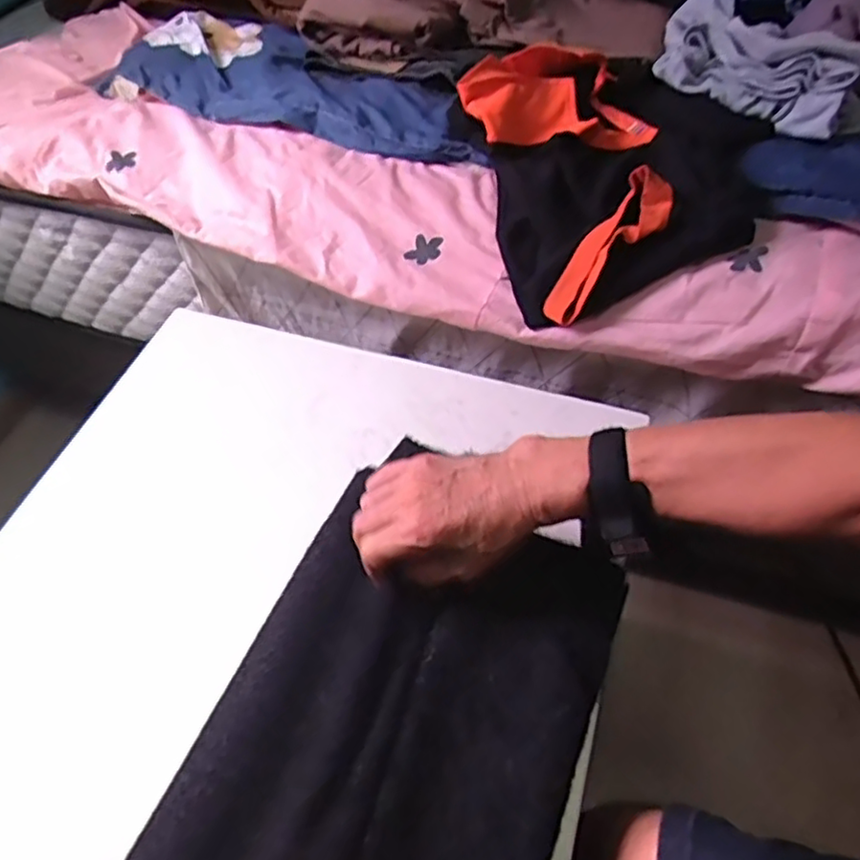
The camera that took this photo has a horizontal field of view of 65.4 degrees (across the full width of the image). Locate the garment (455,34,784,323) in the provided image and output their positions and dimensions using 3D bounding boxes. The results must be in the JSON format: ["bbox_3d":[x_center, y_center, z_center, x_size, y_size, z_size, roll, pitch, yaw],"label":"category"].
[{"bbox_3d":[0.182,-0.270,0.649,0.278,0.085,0.325,-13,55,-7],"label":"garment"}]

